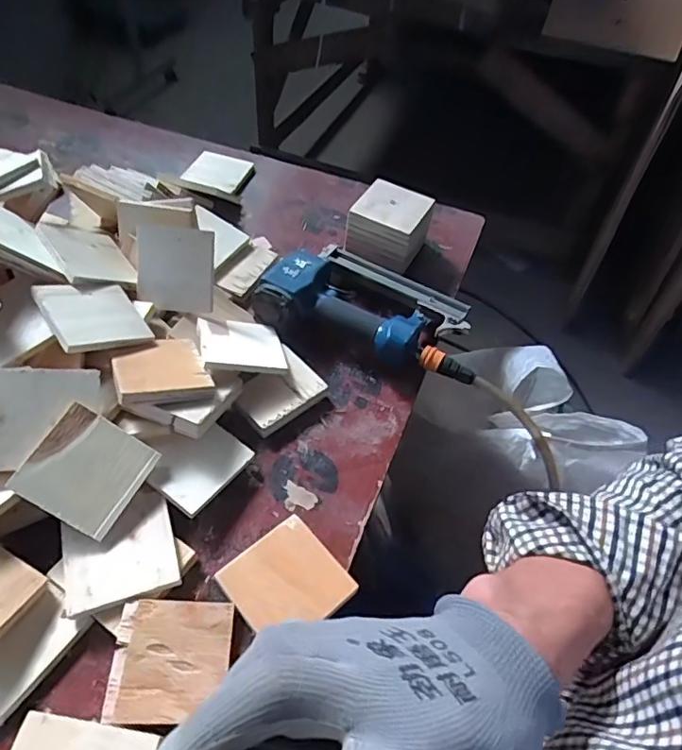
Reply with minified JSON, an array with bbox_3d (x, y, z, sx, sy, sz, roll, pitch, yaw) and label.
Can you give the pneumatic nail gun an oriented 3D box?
[{"bbox_3d":[0.044,-0.088,0.674,0.260,0.065,0.150,18,53,8],"label":"pneumatic nail gun"}]

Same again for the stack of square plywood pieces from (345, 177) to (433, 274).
[{"bbox_3d":[0.068,-0.200,0.757,0.099,0.080,0.096,23,54,11],"label":"stack of square plywood pieces"}]

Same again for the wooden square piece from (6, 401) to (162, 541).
[{"bbox_3d":[-0.224,0.084,0.490,0.089,0.006,0.089,37,68,-15],"label":"wooden square piece"}]

